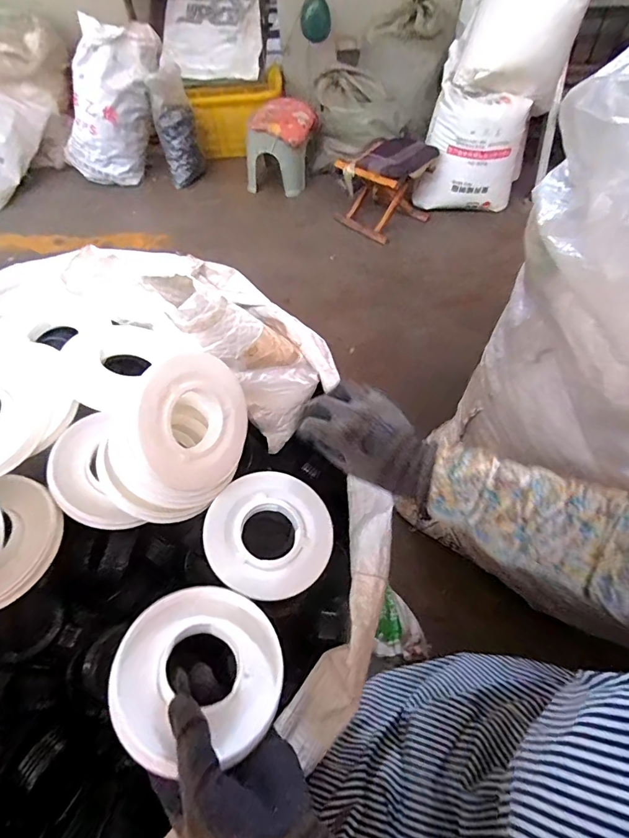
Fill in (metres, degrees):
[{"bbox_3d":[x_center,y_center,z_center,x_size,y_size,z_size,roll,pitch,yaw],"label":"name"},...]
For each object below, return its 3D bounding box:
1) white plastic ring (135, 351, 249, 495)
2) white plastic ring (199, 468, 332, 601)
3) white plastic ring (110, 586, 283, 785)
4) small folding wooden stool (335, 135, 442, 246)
[{"bbox_3d":[-0.118,0.003,0.421,0.028,0.127,0.125,2,39,38],"label":"white plastic ring"},{"bbox_3d":[-0.046,0.118,0.444,0.127,0.009,0.126,8,57,-12],"label":"white plastic ring"},{"bbox_3d":[-0.089,0.194,0.339,0.129,0.013,0.123,15,37,-12],"label":"white plastic ring"},{"bbox_3d":[0.279,-0.938,1.725,0.284,0.307,0.291,-33,58,-21],"label":"small folding wooden stool"}]

